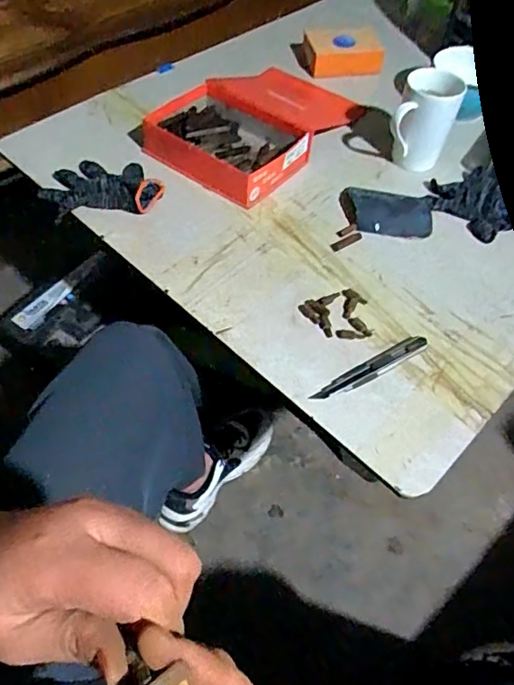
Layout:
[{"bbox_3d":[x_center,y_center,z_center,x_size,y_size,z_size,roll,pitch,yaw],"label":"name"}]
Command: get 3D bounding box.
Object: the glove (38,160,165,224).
[{"bbox_3d":[-0.219,-0.221,0.764,0.168,0.037,0.113,-7,56,-8],"label":"glove"}]

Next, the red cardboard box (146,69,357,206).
[{"bbox_3d":[0.001,-0.352,0.857,0.217,0.056,0.338,34,60,19],"label":"red cardboard box"}]

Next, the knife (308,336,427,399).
[{"bbox_3d":[0.131,0.030,0.613,0.153,0.007,0.023,-26,60,-20],"label":"knife"}]

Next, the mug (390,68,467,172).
[{"bbox_3d":[0.241,-0.317,0.795,0.079,0.114,0.094,22,57,12],"label":"mug"}]

